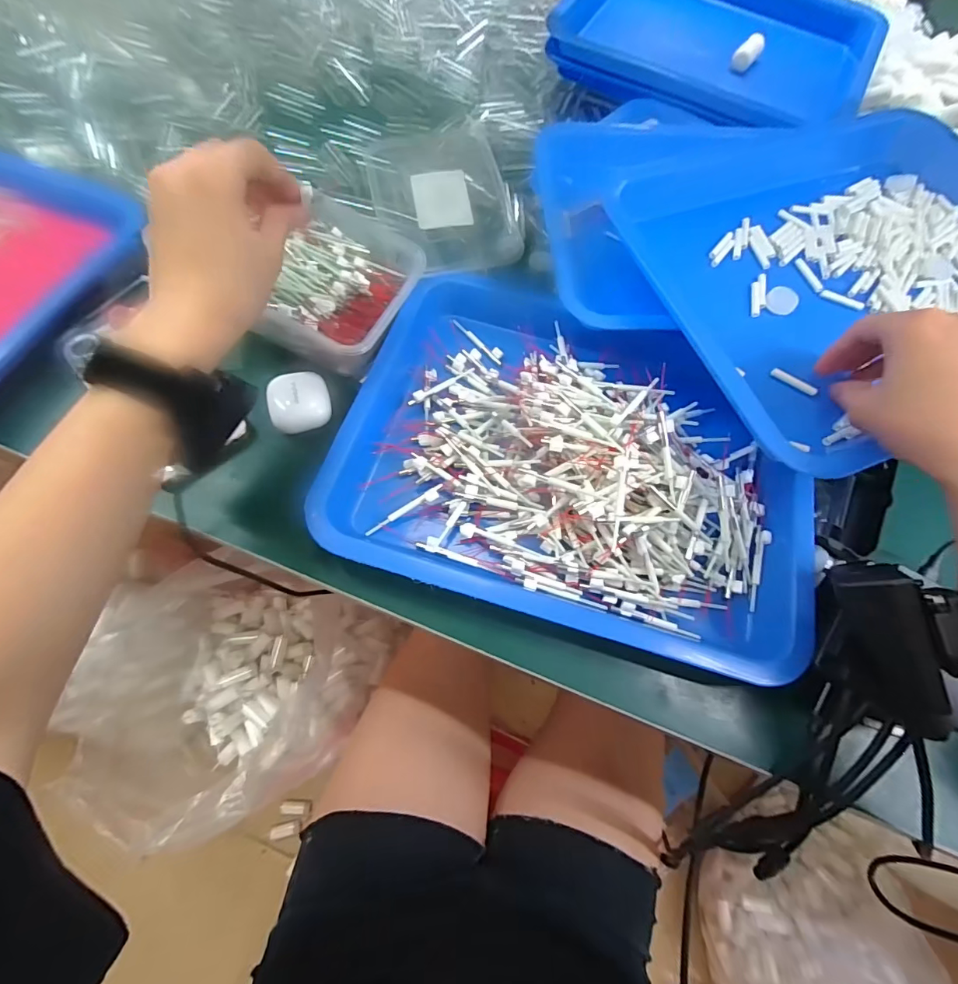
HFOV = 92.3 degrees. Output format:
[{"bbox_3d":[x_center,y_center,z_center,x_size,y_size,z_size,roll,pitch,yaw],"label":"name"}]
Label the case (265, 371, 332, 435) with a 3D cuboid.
[{"bbox_3d":[-0.139,-0.071,0.356,0.044,0.019,0.044,-21,69,-11],"label":"case"}]

